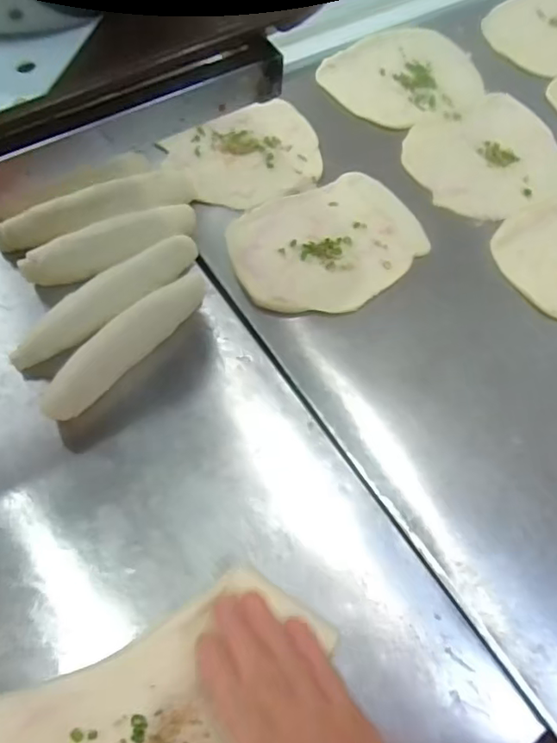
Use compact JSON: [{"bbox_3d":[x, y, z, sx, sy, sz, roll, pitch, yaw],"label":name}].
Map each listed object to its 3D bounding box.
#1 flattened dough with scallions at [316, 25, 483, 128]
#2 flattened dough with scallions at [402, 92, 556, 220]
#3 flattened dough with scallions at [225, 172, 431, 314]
[{"bbox_3d":[0.143,-0.327,0.624,0.164,0.015,0.143,-36,71,-19],"label":"flattened dough with scallions"},{"bbox_3d":[0.216,-0.221,0.581,0.166,0.008,0.146,-23,67,-14],"label":"flattened dough with scallions"},{"bbox_3d":[0.046,-0.116,0.508,0.176,0.012,0.129,-26,68,-16],"label":"flattened dough with scallions"}]

